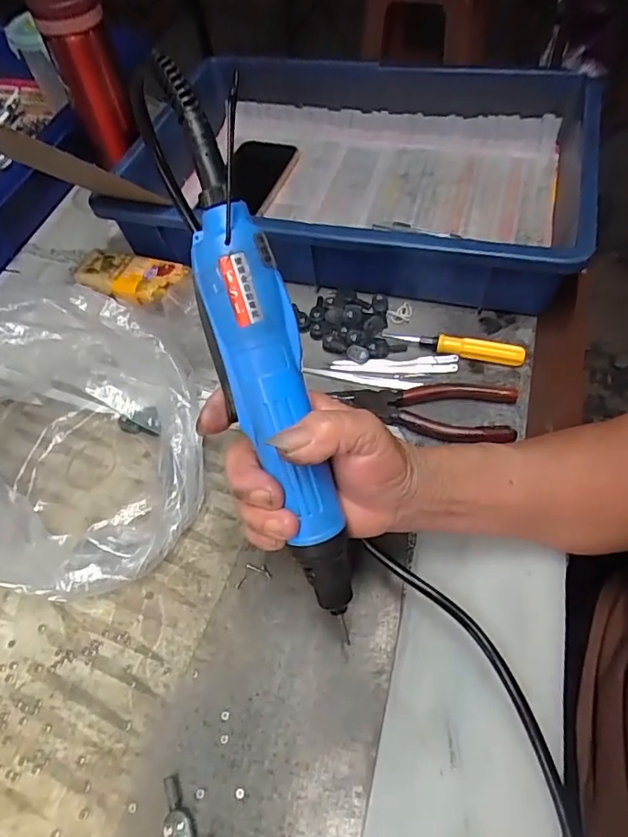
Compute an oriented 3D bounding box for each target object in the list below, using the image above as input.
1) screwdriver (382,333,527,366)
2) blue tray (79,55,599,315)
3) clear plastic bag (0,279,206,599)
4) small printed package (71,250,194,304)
[{"bbox_3d":[0.117,-0.062,0.440,0.113,0.017,0.014,13,59,13],"label":"screwdriver"},{"bbox_3d":[0.034,-0.252,0.535,0.438,0.109,0.281,12,59,12],"label":"blue tray"},{"bbox_3d":[-0.202,0.011,0.366,0.233,0.122,0.188,6,57,10],"label":"clear plastic bag"},{"bbox_3d":[-0.179,-0.137,0.502,0.109,0.014,0.049,16,60,15],"label":"small printed package"}]

